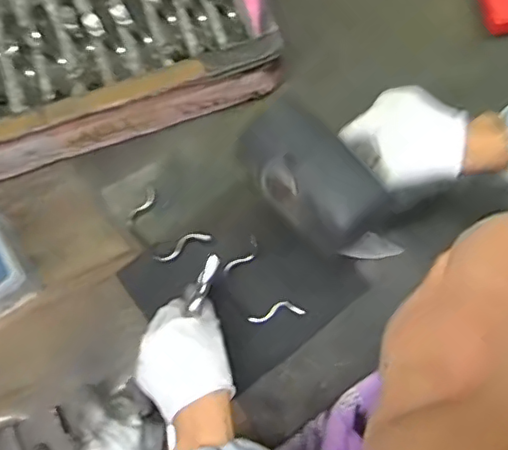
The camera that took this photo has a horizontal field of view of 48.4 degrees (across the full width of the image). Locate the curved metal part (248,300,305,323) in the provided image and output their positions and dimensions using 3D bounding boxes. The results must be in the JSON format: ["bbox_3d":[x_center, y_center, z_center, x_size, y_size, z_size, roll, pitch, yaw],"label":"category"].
[{"bbox_3d":[0.022,0.086,0.564,0.055,0.009,0.017,-10,73,-1],"label":"curved metal part"}]

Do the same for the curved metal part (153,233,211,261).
[{"bbox_3d":[-0.076,0.023,0.593,0.064,0.006,0.017,-30,74,8],"label":"curved metal part"}]

